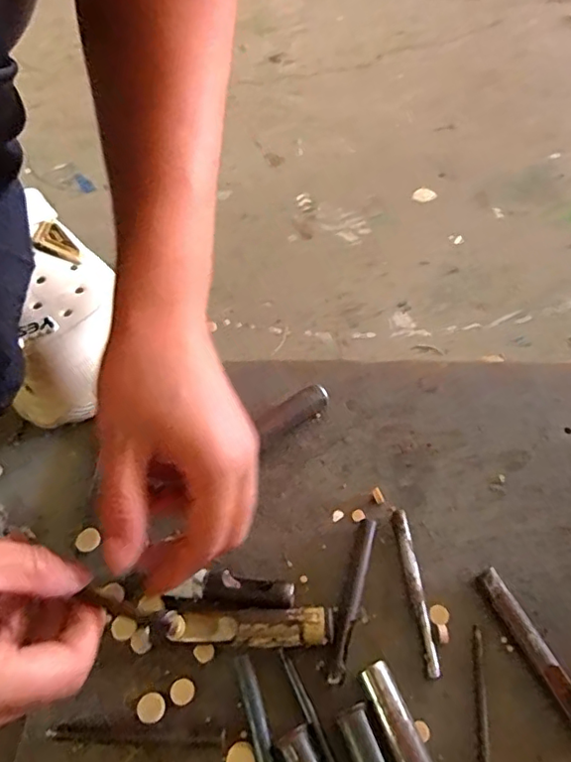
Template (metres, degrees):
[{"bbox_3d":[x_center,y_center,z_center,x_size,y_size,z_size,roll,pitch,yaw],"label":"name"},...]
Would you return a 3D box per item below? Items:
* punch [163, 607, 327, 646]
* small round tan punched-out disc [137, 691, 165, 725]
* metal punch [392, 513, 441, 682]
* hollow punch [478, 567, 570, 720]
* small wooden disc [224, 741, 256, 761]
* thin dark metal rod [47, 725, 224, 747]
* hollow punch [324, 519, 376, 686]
[{"bbox_3d":[-0.021,0.127,0.289,0.082,0.016,0.016,-2,55,3],"label":"punch"},{"bbox_3d":[-0.067,0.160,0.277,0.013,0.004,0.014,-2,55,3],"label":"small round tan punched-out disc"},{"bbox_3d":[0.070,0.110,0.300,0.008,0.006,0.084,-8,55,-1],"label":"metal punch"},{"bbox_3d":[0.124,0.134,0.277,0.010,0.009,0.085,-23,57,-11],"label":"hollow punch"},{"bbox_3d":[-0.021,0.175,0.259,0.015,0.004,0.014,-2,55,3],"label":"small wooden disc"},{"bbox_3d":[-0.072,0.169,0.268,0.082,0.006,0.006,0,55,5],"label":"thin dark metal rod"},{"bbox_3d":[0.036,0.115,0.298,0.008,0.008,0.084,13,57,13],"label":"hollow punch"}]

